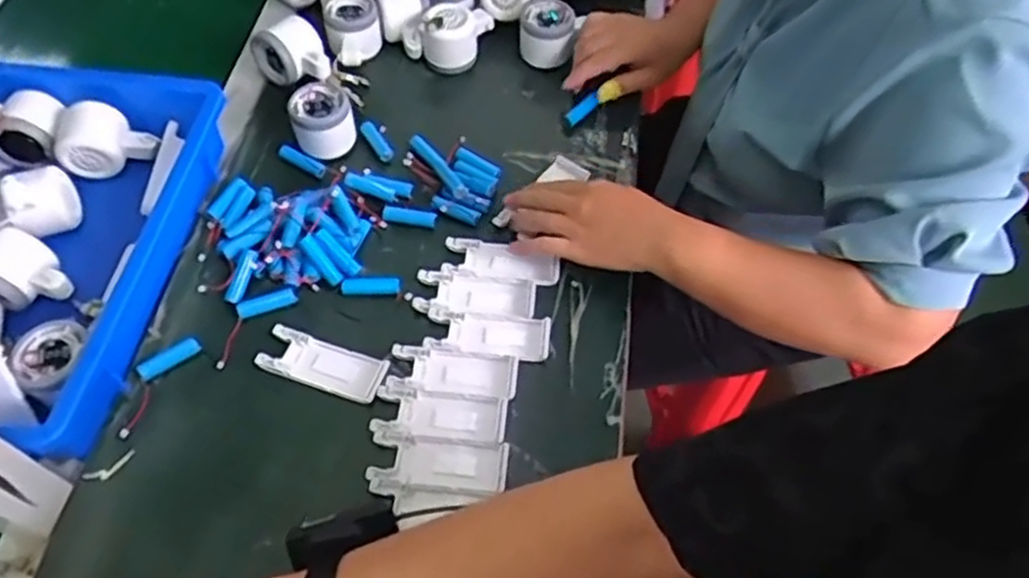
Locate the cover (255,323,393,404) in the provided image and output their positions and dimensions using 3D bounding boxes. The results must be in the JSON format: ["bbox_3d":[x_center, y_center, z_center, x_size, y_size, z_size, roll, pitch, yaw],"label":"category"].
[{"bbox_3d":[-0.157,0.061,0.610,0.103,0.007,0.039,18,60,9],"label":"cover"}]

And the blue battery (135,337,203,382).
[{"bbox_3d":[-0.280,0.056,0.602,0.049,0.013,0.015,-35,66,-21],"label":"blue battery"}]

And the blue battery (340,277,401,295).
[{"bbox_3d":[-0.126,-0.002,0.653,0.052,0.013,0.014,4,59,1],"label":"blue battery"}]

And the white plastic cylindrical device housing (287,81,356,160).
[{"bbox_3d":[-0.187,-0.166,0.724,0.056,0.049,0.052,1,59,-2],"label":"white plastic cylindrical device housing"}]

